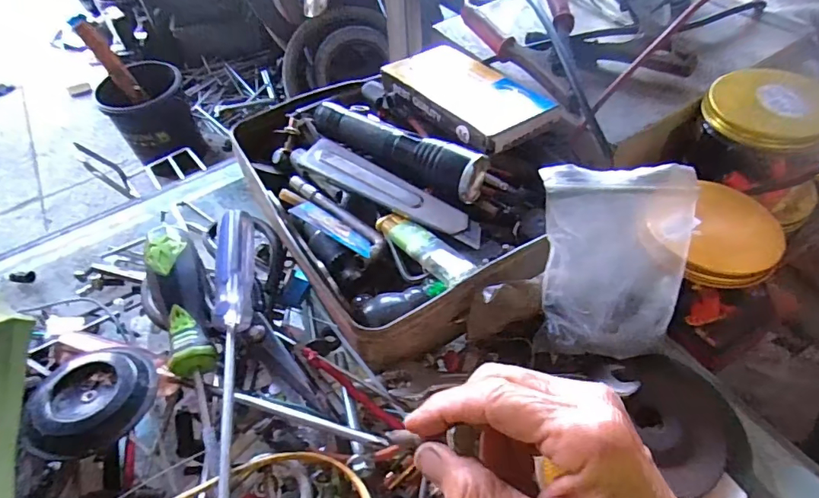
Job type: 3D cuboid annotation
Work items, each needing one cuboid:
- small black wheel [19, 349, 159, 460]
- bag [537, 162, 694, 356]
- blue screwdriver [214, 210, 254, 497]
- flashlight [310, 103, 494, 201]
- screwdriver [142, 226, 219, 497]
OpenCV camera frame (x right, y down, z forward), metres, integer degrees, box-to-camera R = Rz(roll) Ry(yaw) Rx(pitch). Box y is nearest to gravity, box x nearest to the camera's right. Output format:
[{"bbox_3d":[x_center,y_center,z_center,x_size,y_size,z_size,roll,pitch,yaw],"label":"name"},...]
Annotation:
[{"bbox_3d":[-0.179,0.084,0.268,0.059,0.018,0.064,-1,52,2],"label":"small black wheel"},{"bbox_3d":[0.126,0.007,0.287,0.094,0.018,0.114,-1,89,-7],"label":"bag"},{"bbox_3d":[-0.106,0.064,0.280,0.022,0.022,0.228,-10,52,-5],"label":"blue screwdriver"},{"bbox_3d":[-0.010,-0.080,0.359,0.145,0.030,0.031,30,59,24],"label":"flashlight"},{"bbox_3d":[-0.133,0.070,0.284,0.033,0.036,0.201,-18,53,-11],"label":"screwdriver"}]

